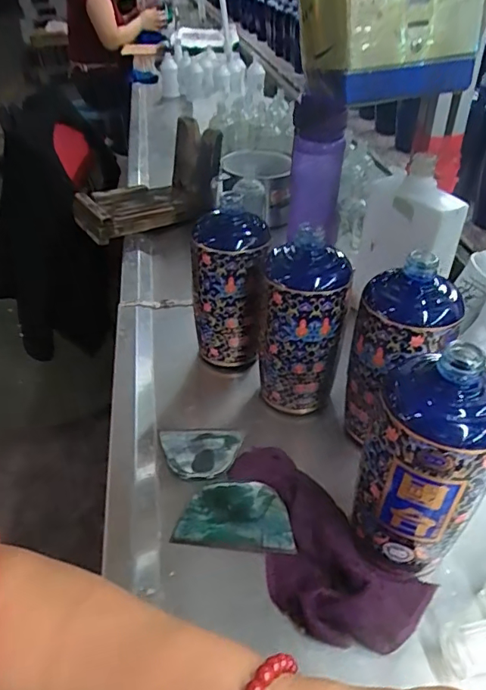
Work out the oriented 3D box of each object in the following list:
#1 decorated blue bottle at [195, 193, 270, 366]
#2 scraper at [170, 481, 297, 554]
[{"bbox_3d":[-0.013,-0.063,0.541,0.076,0.167,0.063,-1,39,1],"label":"decorated blue bottle"},{"bbox_3d":[-0.005,0.141,0.418,0.094,0.009,0.055,3,40,7],"label":"scraper"}]

